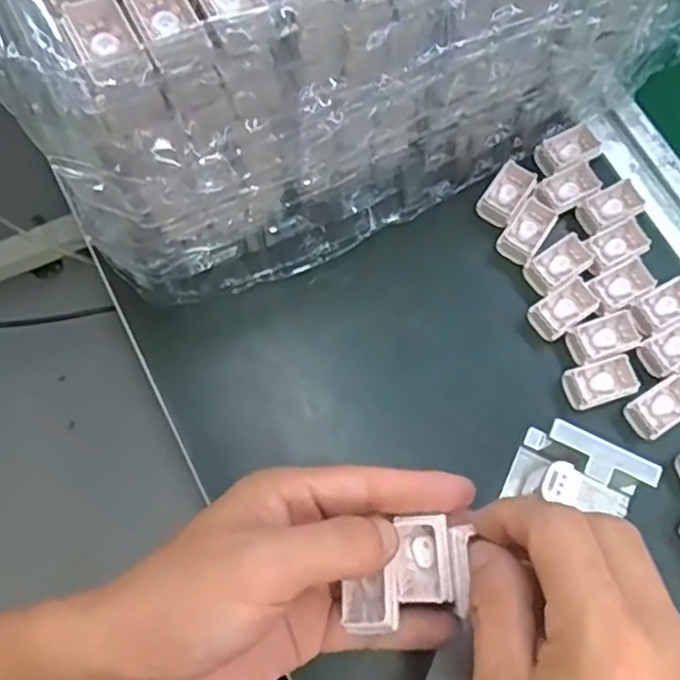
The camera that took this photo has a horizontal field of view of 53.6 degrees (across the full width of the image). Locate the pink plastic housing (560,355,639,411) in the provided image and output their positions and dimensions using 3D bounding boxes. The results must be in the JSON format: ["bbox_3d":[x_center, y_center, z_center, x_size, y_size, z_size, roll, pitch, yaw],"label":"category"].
[{"bbox_3d":[0.141,0.022,0.360,0.038,0.008,0.021,-16,73,-4],"label":"pink plastic housing"}]

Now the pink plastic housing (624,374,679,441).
[{"bbox_3d":[0.172,0.035,0.357,0.037,0.009,0.022,-32,75,-9],"label":"pink plastic housing"}]

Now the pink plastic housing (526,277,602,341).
[{"bbox_3d":[0.123,-0.017,0.371,0.036,0.008,0.022,-34,75,-9],"label":"pink plastic housing"}]

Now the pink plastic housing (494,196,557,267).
[{"bbox_3d":[0.107,-0.062,0.384,0.021,0.009,0.036,36,76,11],"label":"pink plastic housing"}]

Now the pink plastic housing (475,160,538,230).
[{"bbox_3d":[0.097,-0.085,0.391,0.023,0.009,0.038,33,76,11],"label":"pink plastic housing"}]

